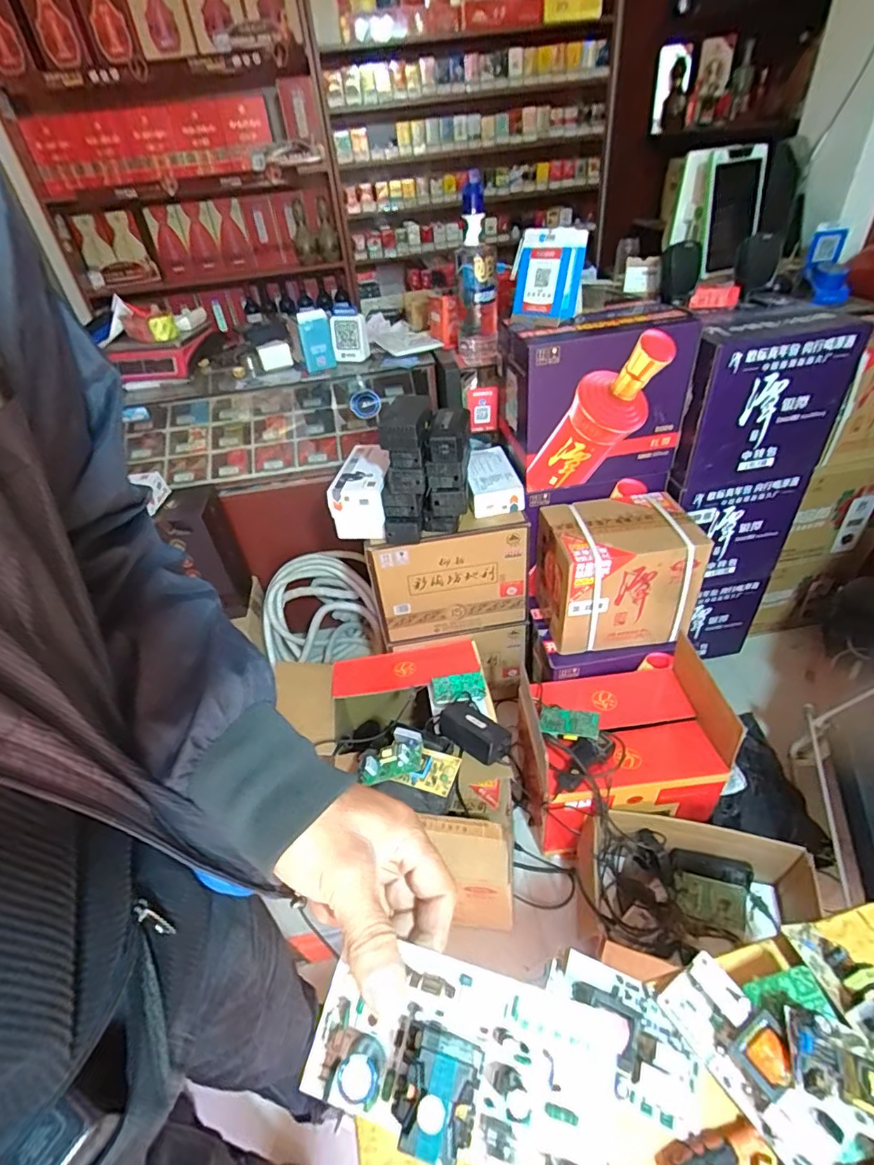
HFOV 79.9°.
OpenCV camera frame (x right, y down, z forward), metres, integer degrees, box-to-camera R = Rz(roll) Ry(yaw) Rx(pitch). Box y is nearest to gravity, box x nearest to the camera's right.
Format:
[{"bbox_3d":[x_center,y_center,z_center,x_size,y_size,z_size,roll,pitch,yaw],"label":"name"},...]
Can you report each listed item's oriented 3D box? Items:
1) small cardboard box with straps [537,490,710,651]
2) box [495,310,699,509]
[{"bbox_3d":[0.422,-0.019,1.254,0.326,0.286,0.226,-6,40,1],"label":"small cardboard box with straps"},{"bbox_3d":[0.352,-0.414,1.235,0.363,0.384,0.239,-8,40,-2],"label":"box"}]

